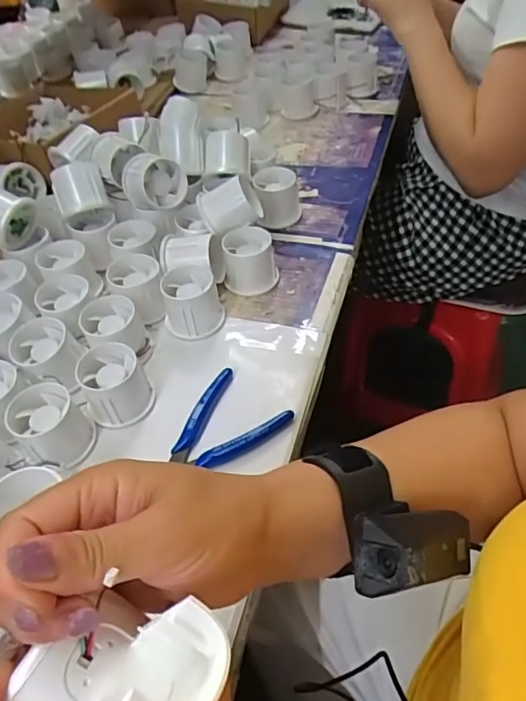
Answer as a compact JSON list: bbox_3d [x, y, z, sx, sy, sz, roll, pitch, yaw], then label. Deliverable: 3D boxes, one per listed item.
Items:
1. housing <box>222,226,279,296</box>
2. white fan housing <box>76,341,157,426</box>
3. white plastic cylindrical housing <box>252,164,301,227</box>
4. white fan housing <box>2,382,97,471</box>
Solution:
[{"bbox_3d":[-0.014,-0.093,0.534,0.053,0.050,0.049,-8,48,-1],"label":"housing"},{"bbox_3d":[-0.128,0.029,0.440,0.053,0.049,0.051,-3,48,4],"label":"white fan housing"},{"bbox_3d":[0.017,-0.177,0.602,0.054,0.054,0.063,-5,48,3],"label":"white plastic cylindrical housing"},{"bbox_3d":[-0.170,0.060,0.416,0.057,0.045,0.050,33,59,30],"label":"white fan housing"}]

